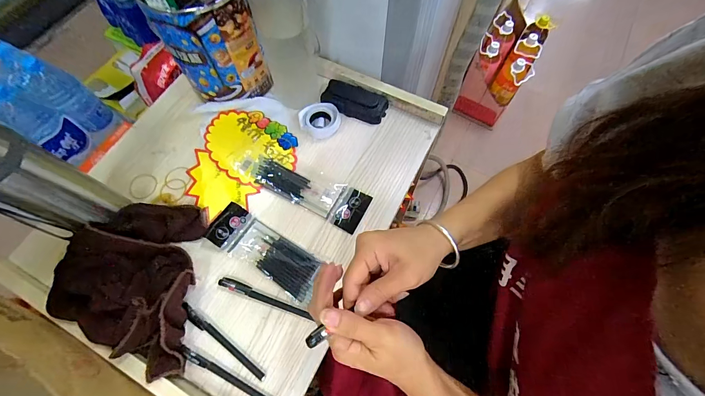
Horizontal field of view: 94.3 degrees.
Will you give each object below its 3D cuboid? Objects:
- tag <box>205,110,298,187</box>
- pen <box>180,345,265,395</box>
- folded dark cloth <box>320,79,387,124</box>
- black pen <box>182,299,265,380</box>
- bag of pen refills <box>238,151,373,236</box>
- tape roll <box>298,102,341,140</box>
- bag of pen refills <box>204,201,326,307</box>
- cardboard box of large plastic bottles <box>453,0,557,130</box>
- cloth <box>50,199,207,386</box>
[{"bbox_3d":[-0.163,-0.083,0.522,0.150,0.007,0.114,28,71,9],"label":"tag"},{"bbox_3d":[-0.150,0.219,0.395,0.139,0.008,0.010,26,70,10],"label":"pen"},{"bbox_3d":[0.005,-0.164,0.549,0.107,0.030,0.059,15,68,6],"label":"folded dark cloth"},{"bbox_3d":[-0.166,0.181,0.413,0.141,0.006,0.013,34,71,13],"label":"black pen"},{"bbox_3d":[-0.078,-0.018,0.496,0.205,0.006,0.062,24,69,9],"label":"bag of pen refills"},{"bbox_3d":[-0.053,-0.125,0.535,0.066,0.027,0.056,-5,68,-3],"label":"tape roll"},{"bbox_3d":[-0.122,0.074,0.458,0.169,0.016,0.061,30,71,11],"label":"bag of pen refills"},{"bbox_3d":[0.571,-0.501,1.262,0.184,0.320,0.319,26,70,10],"label":"cardboard box of large plastic bottles"},{"bbox_3d":[-0.255,0.094,0.416,0.180,0.069,0.191,23,69,9],"label":"cloth"}]

